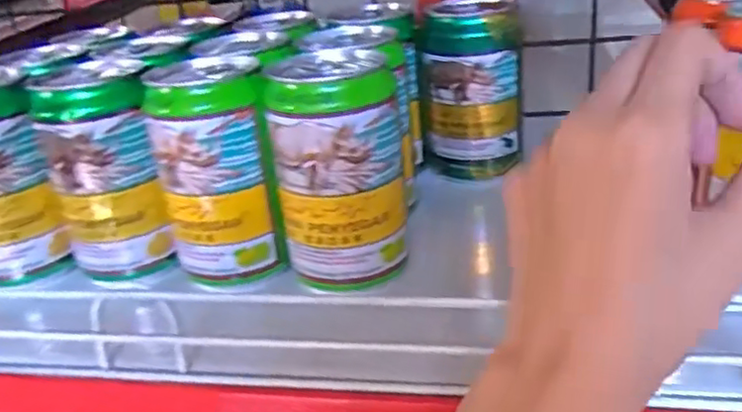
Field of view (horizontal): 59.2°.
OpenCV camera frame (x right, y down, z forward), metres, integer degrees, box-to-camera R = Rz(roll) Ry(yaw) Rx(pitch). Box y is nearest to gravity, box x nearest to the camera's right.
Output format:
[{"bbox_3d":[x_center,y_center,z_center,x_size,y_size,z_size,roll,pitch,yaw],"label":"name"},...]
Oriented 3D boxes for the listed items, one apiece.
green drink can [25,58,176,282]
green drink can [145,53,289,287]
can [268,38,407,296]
[{"bbox_3d":[-0.145,-0.019,0.361,0.058,0.108,0.057,-5,28,3],"label":"green drink can"},{"bbox_3d":[-0.081,-0.018,0.346,0.060,0.105,0.054,-15,29,-15],"label":"green drink can"},{"bbox_3d":[-0.016,-0.019,0.331,0.063,0.103,0.056,-8,28,-2],"label":"can"}]

